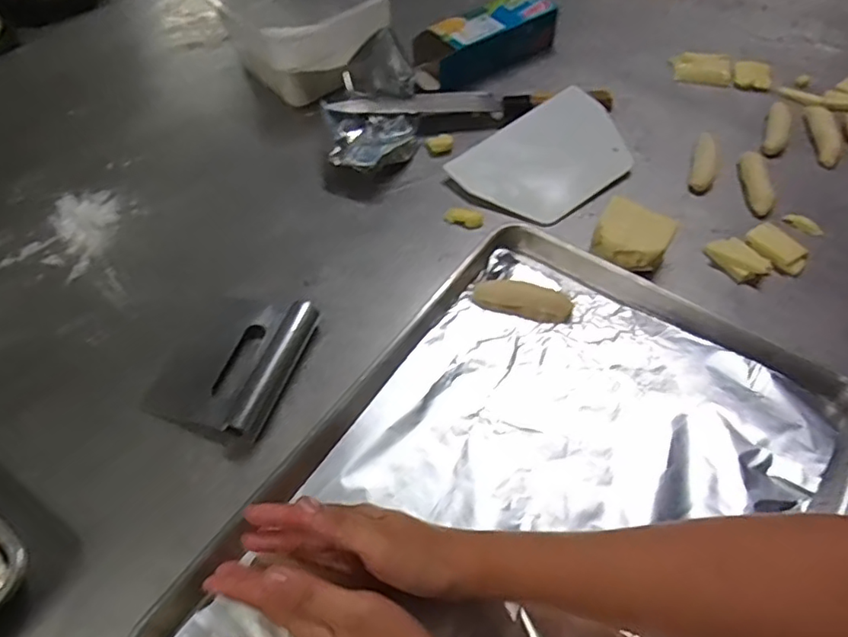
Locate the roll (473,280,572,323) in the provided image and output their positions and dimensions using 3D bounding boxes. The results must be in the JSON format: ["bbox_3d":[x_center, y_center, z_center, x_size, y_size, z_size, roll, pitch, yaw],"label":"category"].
[{"bbox_3d":[0.087,-0.017,0.502,0.085,0.015,0.028,14,57,13],"label":"roll"}]

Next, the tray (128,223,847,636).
[{"bbox_3d":[0.073,0.138,0.388,0.334,0.026,0.447,29,61,22],"label":"tray"}]

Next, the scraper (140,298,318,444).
[{"bbox_3d":[-0.163,0.030,0.476,0.115,0.028,0.123,14,57,13],"label":"scraper"}]

